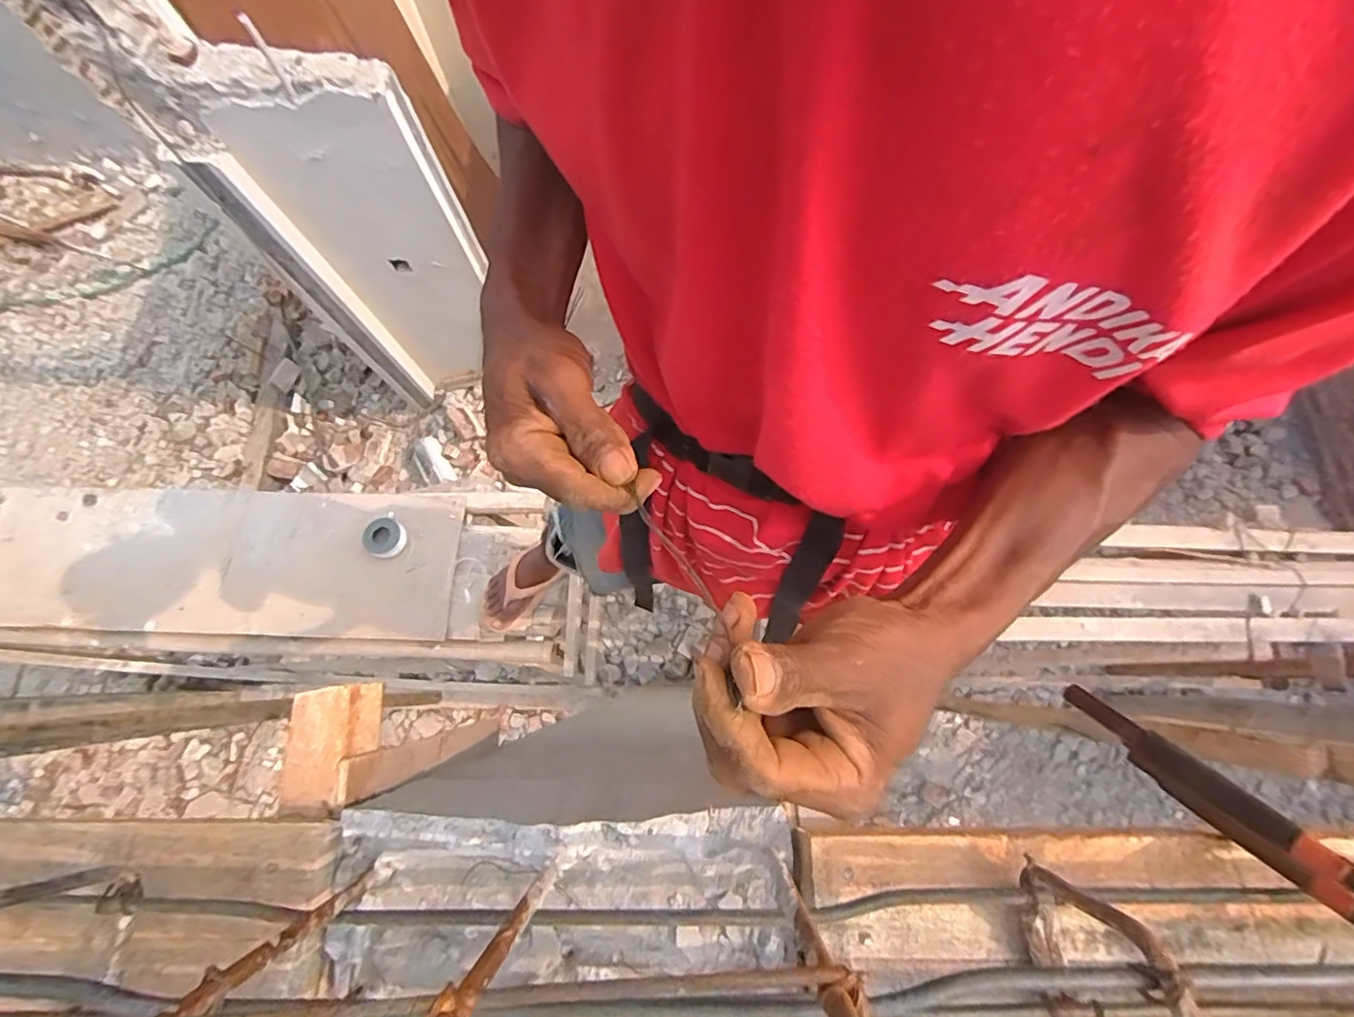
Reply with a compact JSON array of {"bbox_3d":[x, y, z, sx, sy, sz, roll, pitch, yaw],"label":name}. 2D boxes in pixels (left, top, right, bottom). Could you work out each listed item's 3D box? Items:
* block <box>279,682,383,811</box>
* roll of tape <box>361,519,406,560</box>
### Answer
[{"bbox_3d":[-0.231,0.157,0.392,0.040,0.048,0.074,-1,74,1],"label":"block"},{"bbox_3d":[-0.651,0.067,1.292,0.088,0.021,0.085,0,74,1],"label":"roll of tape"}]

